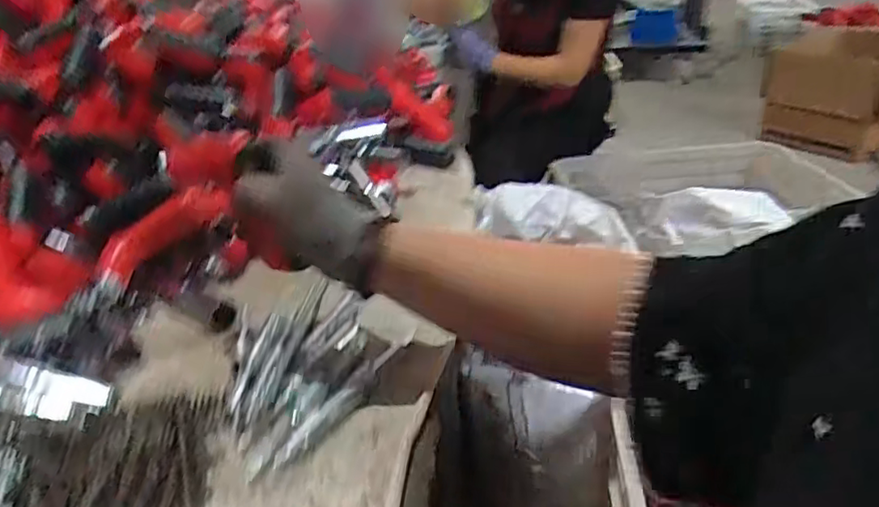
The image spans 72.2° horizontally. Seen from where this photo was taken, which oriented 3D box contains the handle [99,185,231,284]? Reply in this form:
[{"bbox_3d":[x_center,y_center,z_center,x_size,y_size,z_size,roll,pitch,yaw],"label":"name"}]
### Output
[{"bbox_3d":[-0.269,-0.024,0.588,0.135,0.037,0.022,-35,36,-6],"label":"handle"}]

